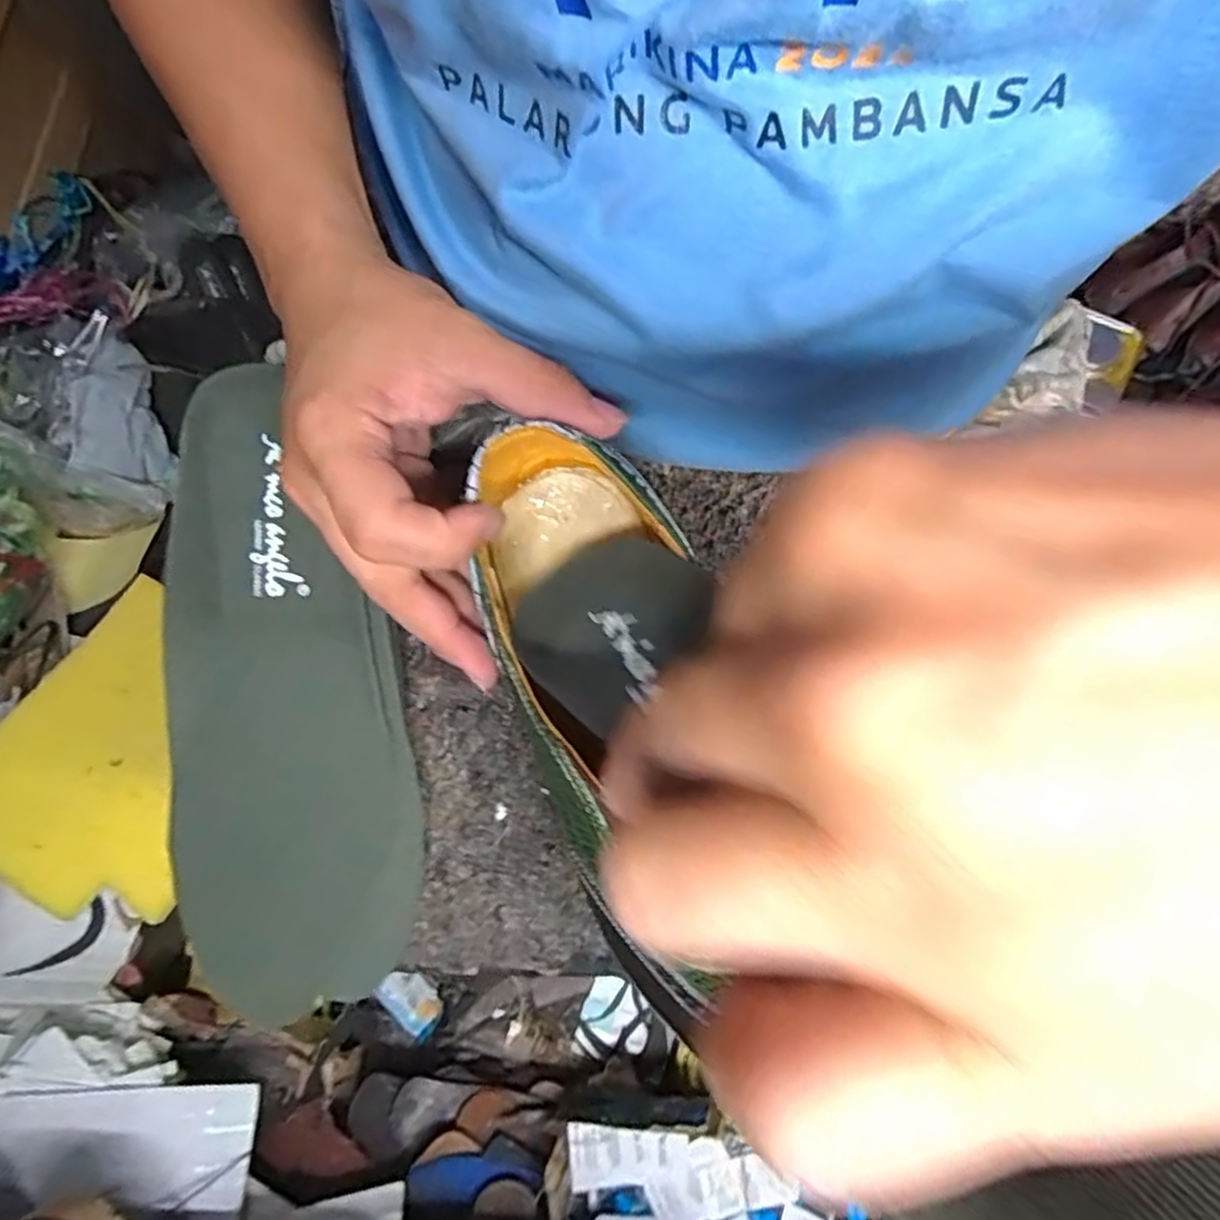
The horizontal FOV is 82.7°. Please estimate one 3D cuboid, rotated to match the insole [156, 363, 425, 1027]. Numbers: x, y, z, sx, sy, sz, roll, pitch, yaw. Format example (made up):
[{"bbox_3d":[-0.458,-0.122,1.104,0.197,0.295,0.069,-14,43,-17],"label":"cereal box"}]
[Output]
[{"bbox_3d":[-0.145,0.034,0.302,0.096,0.024,0.271,-10,89,-2],"label":"insole"}]

